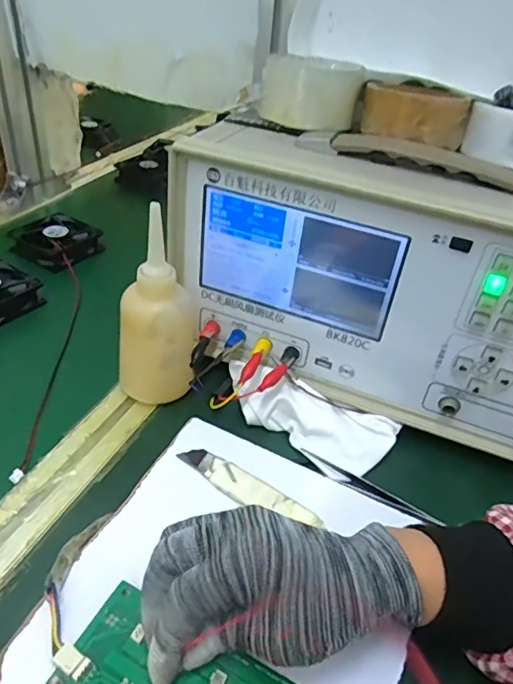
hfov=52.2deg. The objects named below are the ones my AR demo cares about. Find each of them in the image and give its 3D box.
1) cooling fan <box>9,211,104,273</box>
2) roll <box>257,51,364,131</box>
[{"bbox_3d":[-0.235,-0.122,0.622,0.082,0.019,0.087,27,44,24],"label":"cooling fan"},{"bbox_3d":[0.045,-0.211,0.439,0.082,0.041,0.095,9,40,5],"label":"roll"}]

